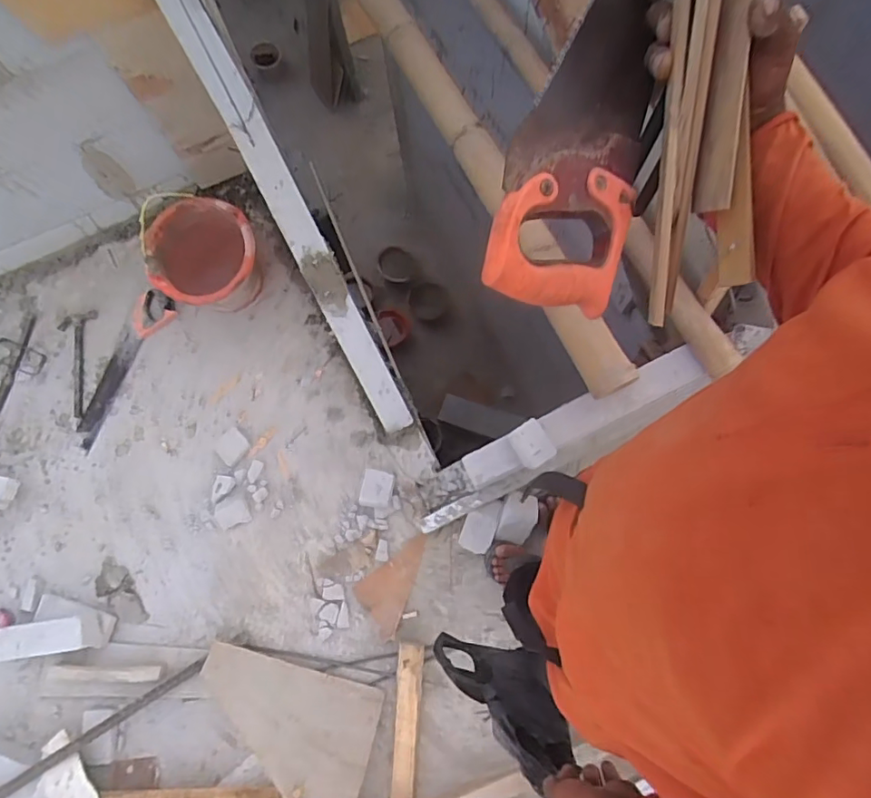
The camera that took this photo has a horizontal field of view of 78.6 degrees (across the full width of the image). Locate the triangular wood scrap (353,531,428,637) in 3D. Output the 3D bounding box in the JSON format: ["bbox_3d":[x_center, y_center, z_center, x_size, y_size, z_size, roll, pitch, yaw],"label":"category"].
[{"bbox_3d":[-0.075,0.446,1.276,0.207,0.010,0.138,-38,76,-7],"label":"triangular wood scrap"}]

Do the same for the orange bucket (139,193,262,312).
[{"bbox_3d":[-0.581,-0.350,1.389,0.250,0.220,0.256,-1,75,3],"label":"orange bucket"}]

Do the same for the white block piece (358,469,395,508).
[{"bbox_3d":[-0.144,0.222,1.321,0.082,0.033,0.089,7,75,15],"label":"white block piece"}]

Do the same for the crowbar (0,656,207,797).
[{"bbox_3d":[-0.841,0.793,1.150,0.722,0.089,0.056,-35,76,-8],"label":"crowbar"}]

